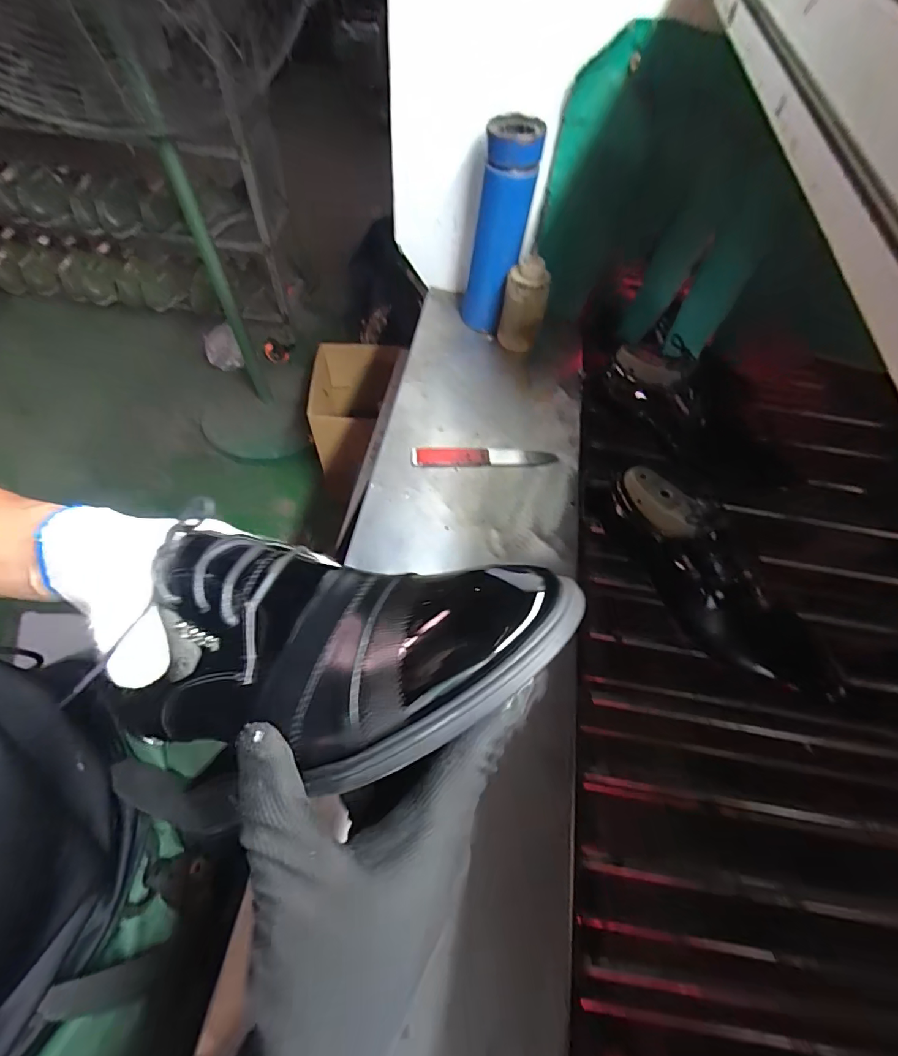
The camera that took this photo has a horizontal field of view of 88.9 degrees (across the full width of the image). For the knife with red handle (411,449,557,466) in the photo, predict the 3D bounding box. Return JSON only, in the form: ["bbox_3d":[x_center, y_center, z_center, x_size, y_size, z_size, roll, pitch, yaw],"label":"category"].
[{"bbox_3d":[0.040,-0.083,0.530,0.165,0.006,0.028,-1,59,-5],"label":"knife with red handle"}]

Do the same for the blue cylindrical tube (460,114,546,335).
[{"bbox_3d":[0.060,-0.358,0.570,0.068,0.221,0.064,13,59,4],"label":"blue cylindrical tube"}]

